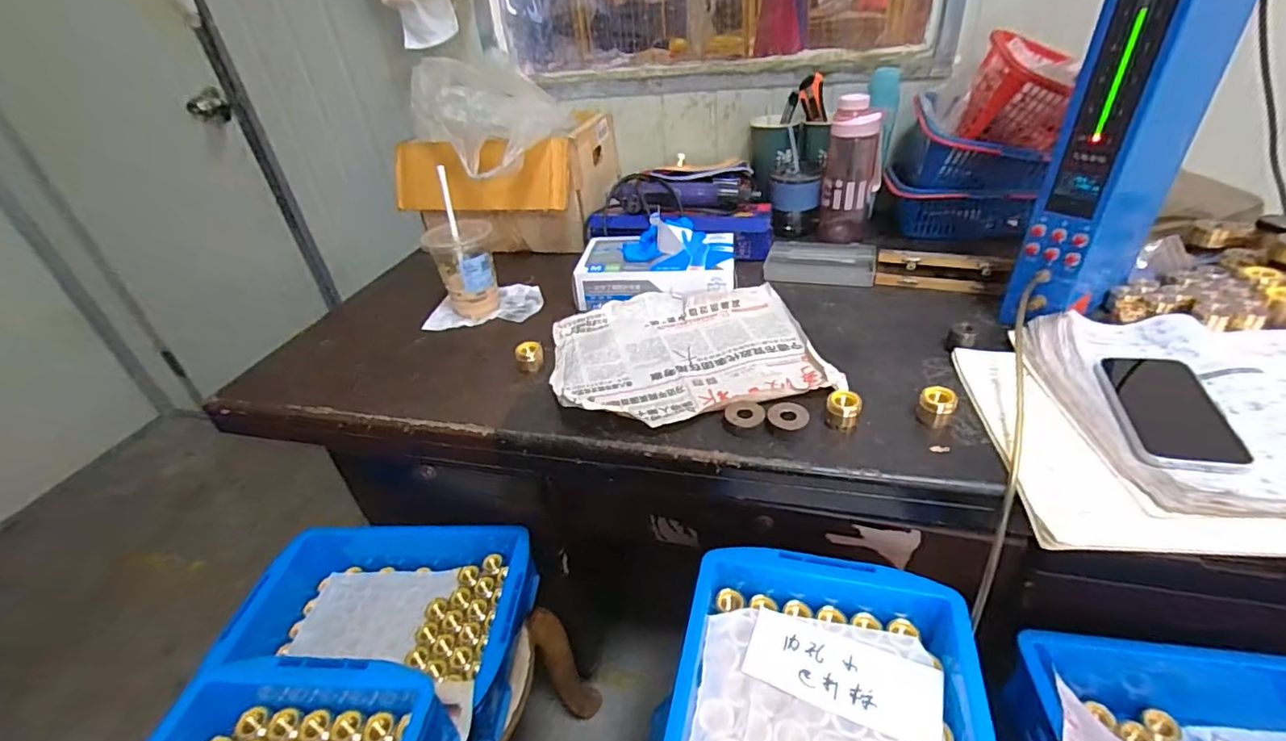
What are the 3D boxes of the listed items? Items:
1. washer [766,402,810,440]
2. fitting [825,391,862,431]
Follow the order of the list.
[{"bbox_3d":[0.145,0.049,0.546,0.039,0.012,0.042,7,37,19],"label":"washer"},{"bbox_3d":[0.198,0.039,0.540,0.031,0.028,0.026,8,38,20],"label":"fitting"}]

